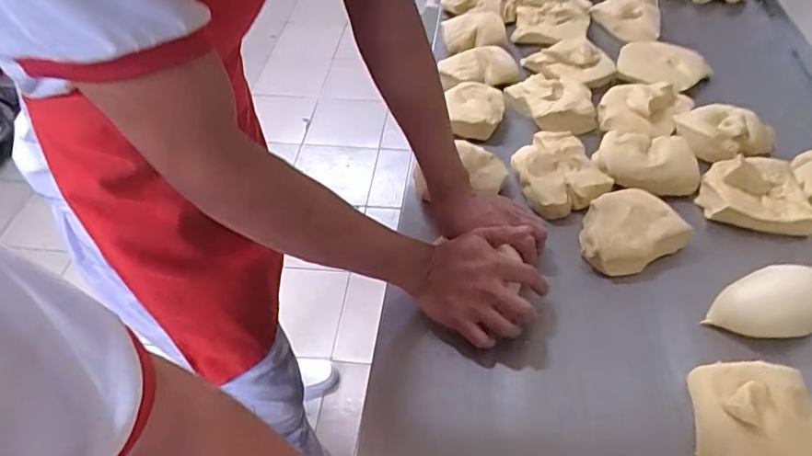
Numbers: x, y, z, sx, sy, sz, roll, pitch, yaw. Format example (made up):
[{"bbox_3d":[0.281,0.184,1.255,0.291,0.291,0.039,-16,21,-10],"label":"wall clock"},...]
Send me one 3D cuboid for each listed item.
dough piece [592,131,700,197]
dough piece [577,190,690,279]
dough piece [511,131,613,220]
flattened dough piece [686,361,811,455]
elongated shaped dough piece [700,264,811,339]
[{"bbox_3d":[0.309,-0.086,0.717,0.124,0.042,0.078,7,49,11],"label":"dough piece"},{"bbox_3d":[0.257,0.001,0.647,0.120,0.038,0.094,-20,50,-13],"label":"dough piece"},{"bbox_3d":[0.194,-0.073,0.717,0.103,0.037,0.125,-18,49,-11],"label":"dough piece"},{"bbox_3d":[0.323,0.171,0.496,0.124,0.039,0.097,5,49,9],"label":"flattened dough piece"},{"bbox_3d":[0.375,0.074,0.569,0.123,0.050,0.062,-1,48,4],"label":"elongated shaped dough piece"}]

